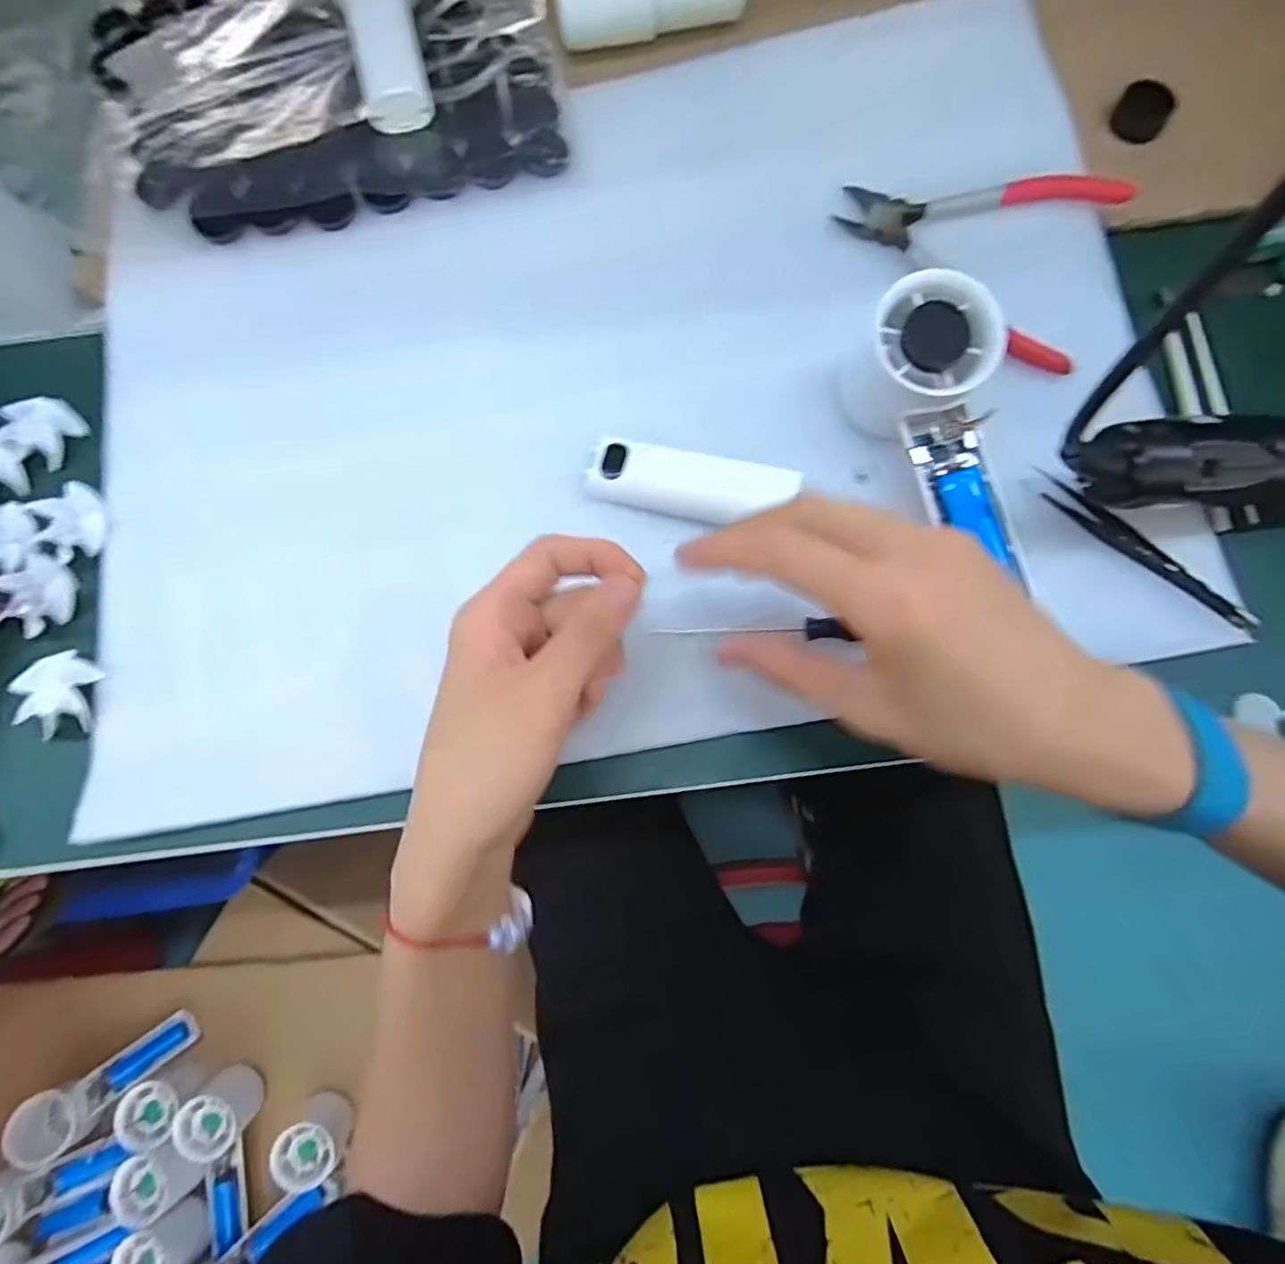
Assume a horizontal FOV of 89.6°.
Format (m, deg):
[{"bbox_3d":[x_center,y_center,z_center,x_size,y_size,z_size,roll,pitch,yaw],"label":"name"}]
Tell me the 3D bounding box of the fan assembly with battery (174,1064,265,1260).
[{"bbox_3d":[-0.402,0.514,0.634,0.052,0.066,0.148,-17,75,-2],"label":"fan assembly with battery"}]

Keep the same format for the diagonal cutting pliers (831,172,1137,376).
[{"bbox_3d":[0.172,-0.206,0.344,0.137,0.022,0.118,25,77,9],"label":"diagonal cutting pliers"}]

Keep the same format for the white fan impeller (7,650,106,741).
[{"bbox_3d":[-0.284,0.030,0.316,0.037,0.010,0.041,-14,75,-2],"label":"white fan impeller"}]

